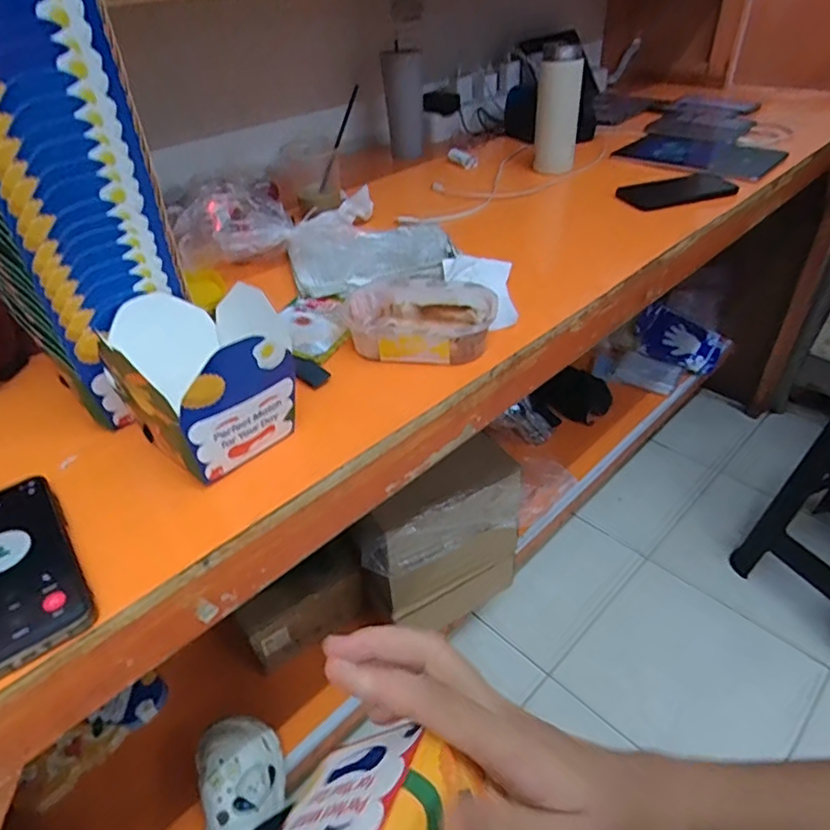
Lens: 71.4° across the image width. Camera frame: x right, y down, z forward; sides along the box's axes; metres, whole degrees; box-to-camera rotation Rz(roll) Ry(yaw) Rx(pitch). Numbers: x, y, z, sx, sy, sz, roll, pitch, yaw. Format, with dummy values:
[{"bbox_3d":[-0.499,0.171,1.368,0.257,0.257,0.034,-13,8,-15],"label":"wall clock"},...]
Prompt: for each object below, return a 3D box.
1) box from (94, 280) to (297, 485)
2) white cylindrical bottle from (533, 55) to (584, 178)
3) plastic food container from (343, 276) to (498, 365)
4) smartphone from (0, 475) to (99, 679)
[{"bbox_3d":[-0.164,-0.028,0.460,0.122,0.101,0.110,26,47,32],"label":"box"},{"bbox_3d":[0.242,-0.500,0.989,0.079,0.203,0.055,10,60,9],"label":"white cylindrical bottle"},{"bbox_3d":[0.005,-0.094,0.588,0.147,0.044,0.103,4,39,10],"label":"plastic food container"},{"bbox_3d":[-0.273,0.102,0.387,0.080,0.009,0.163,-30,45,-26],"label":"smartphone"}]

